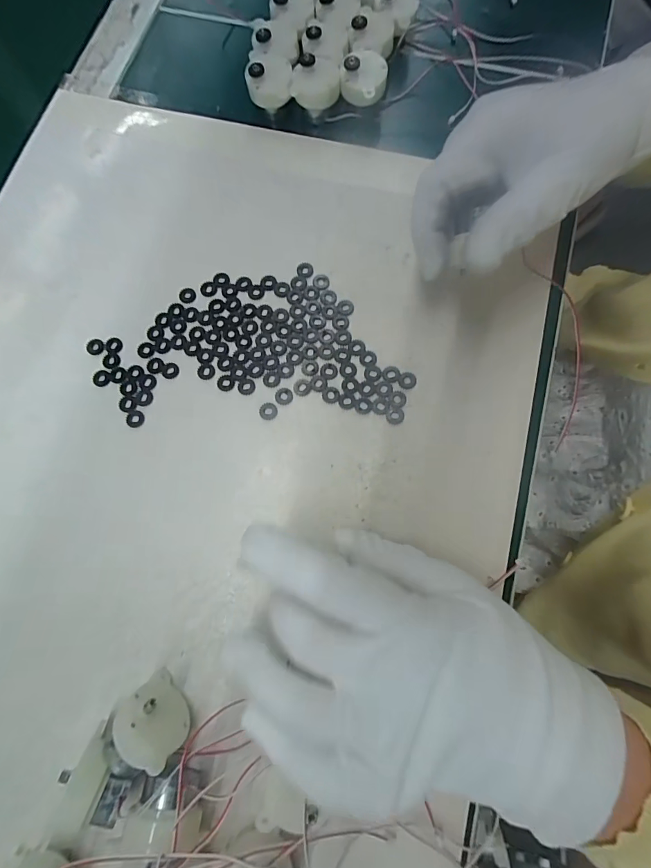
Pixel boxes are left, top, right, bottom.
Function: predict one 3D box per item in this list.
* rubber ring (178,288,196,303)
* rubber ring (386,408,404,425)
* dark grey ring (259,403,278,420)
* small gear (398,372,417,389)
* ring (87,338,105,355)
[{"bbox_3d":[-0.090,-0.090,0.257,0.011,0.004,0.011,0,76,2],"label":"rubber ring"},{"bbox_3d":[0.041,-0.011,0.233,0.010,0.004,0.010,0,76,2],"label":"rubber ring"},{"bbox_3d":[-0.034,-0.014,0.237,0.010,0.004,0.011,0,76,2],"label":"dark grey ring"},{"bbox_3d":[0.049,-0.032,0.237,0.011,0.004,0.011,0,76,2],"label":"small gear"},{"bbox_3d":[-0.146,-0.056,0.249,0.012,0.004,0.011,0,76,2],"label":"ring"}]

